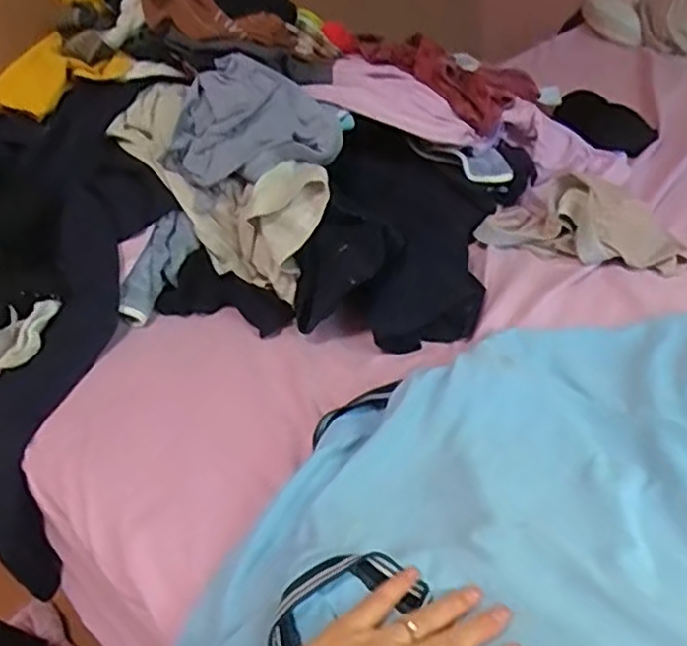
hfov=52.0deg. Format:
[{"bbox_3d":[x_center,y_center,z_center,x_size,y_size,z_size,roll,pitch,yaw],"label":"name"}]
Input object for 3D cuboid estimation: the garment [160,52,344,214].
[{"bbox_3d":[-0.084,-0.217,0.765,0.151,0.100,0.177,21,44,33],"label":"garment"}]

